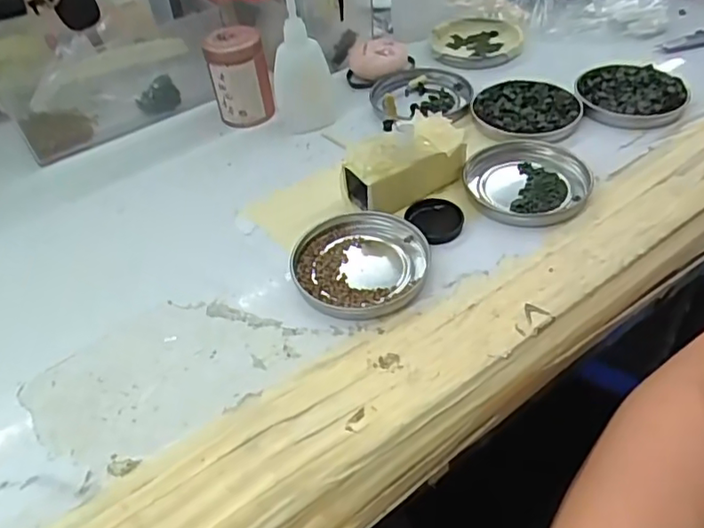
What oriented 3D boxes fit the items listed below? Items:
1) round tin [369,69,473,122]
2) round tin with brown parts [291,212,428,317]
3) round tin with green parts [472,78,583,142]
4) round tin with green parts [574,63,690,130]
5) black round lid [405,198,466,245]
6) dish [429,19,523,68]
[{"bbox_3d":[0.056,-0.137,0.490,0.078,0.013,0.073,-4,44,4],"label":"round tin"},{"bbox_3d":[0.003,-0.001,0.352,0.078,0.010,0.077,6,45,13],"label":"round tin with brown parts"},{"bbox_3d":[0.130,-0.114,0.449,0.077,0.009,0.081,-4,44,4],"label":"round tin with green parts"},{"bbox_3d":[0.209,-0.127,0.450,0.074,0.013,0.075,-4,44,4],"label":"round tin with green parts"},{"bbox_3d":[0.053,-0.029,0.375,0.032,0.008,0.038,-19,45,-12],"label":"black round lid"},{"bbox_3d":[0.112,-0.198,0.541,0.078,0.019,0.091,11,48,16],"label":"dish"}]

